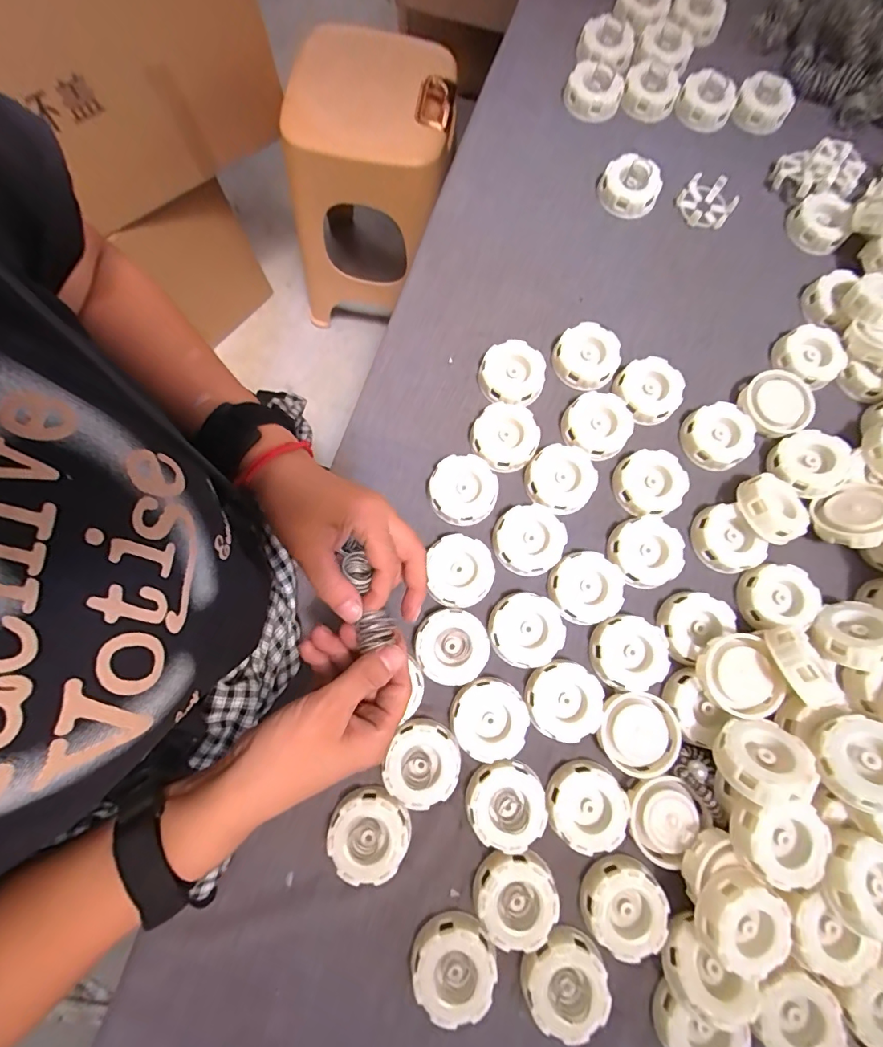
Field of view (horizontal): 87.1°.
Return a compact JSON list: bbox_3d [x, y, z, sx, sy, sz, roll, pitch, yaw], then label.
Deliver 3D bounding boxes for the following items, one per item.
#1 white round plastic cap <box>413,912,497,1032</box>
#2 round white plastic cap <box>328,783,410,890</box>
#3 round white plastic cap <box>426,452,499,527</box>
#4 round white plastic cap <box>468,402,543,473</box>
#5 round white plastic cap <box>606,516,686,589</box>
[{"bbox_3d":[0.008,0.328,0.342,0.060,0.019,0.059,0,79,-2],"label":"white round plastic cap"},{"bbox_3d":[-0.056,0.241,0.358,0.060,0.018,0.059,0,79,-2],"label":"round white plastic cap"},{"bbox_3d":[0.020,-0.031,0.416,0.060,0.013,0.060,25,79,2],"label":"round white plastic cap"},{"bbox_3d":[0.058,-0.080,0.432,0.061,0.013,0.061,0,79,-2],"label":"round white plastic cap"},{"bbox_3d":[0.182,0.024,0.415,0.059,0.015,0.060,0,79,-2],"label":"round white plastic cap"}]

